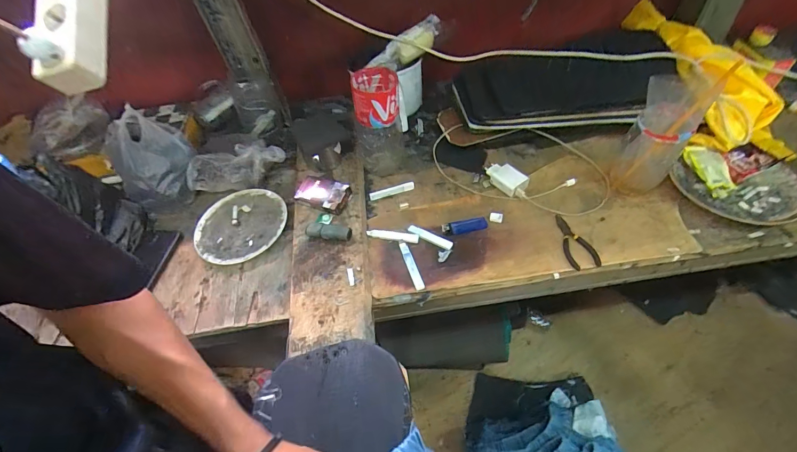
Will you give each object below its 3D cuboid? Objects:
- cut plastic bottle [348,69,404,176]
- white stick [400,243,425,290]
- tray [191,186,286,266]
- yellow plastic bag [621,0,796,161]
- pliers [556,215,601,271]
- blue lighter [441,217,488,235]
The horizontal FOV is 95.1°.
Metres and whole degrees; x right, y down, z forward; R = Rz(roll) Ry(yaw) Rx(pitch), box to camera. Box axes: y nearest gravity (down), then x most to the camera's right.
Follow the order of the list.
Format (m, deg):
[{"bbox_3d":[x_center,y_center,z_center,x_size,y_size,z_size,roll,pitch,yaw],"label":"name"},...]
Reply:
[{"bbox_3d":[-0.038,-0.196,0.721,0.087,0.206,0.086,-5,50,1],"label":"cut plastic bottle"},{"bbox_3d":[0.021,0.065,0.611,0.016,0.006,0.094,-16,51,-9],"label":"white stick"},{"bbox_3d":[-0.300,0.000,0.700,0.166,0.028,0.161,-5,50,0],"label":"tray"},{"bbox_3d":[0.632,-0.326,0.768,0.195,0.079,0.439,-12,64,-6],"label":"yellow plastic bag"},{"bbox_3d":[0.296,0.024,0.620,0.051,0.008,0.107,-11,50,-5],"label":"pliers"},{"bbox_3d":[0.120,0.000,0.661,0.082,0.009,0.026,-9,50,-3],"label":"blue lighter"}]

